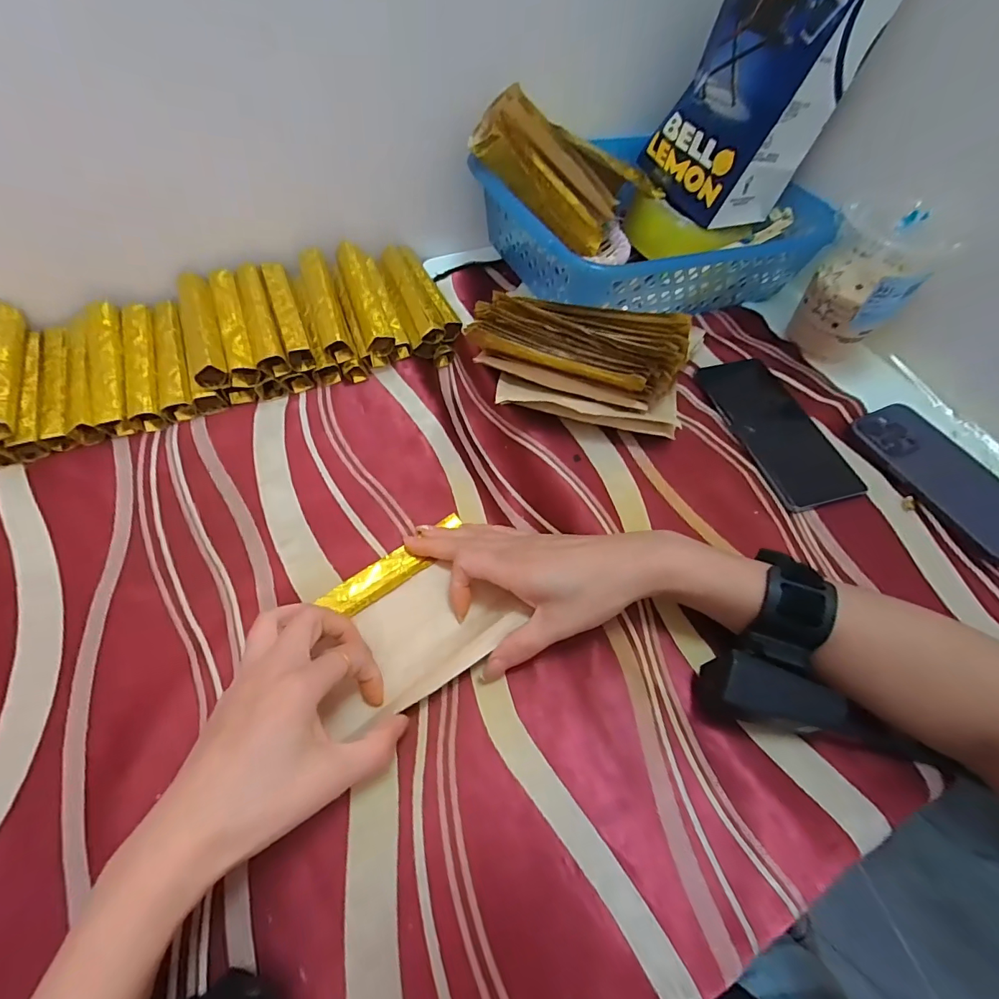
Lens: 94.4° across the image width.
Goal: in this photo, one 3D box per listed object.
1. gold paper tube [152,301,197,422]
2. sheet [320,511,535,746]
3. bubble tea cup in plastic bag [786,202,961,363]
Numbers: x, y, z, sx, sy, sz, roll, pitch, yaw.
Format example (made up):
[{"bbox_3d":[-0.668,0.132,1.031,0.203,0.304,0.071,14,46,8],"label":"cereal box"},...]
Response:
[{"bbox_3d":[-0.290,-0.126,0.416,0.022,0.026,0.132,-18,60,-12],"label":"gold paper tube"},{"bbox_3d":[-0.061,0.077,0.305,0.128,0.012,0.097,-30,64,-17],"label":"sheet"},{"bbox_3d":[0.322,-0.194,0.417,0.080,0.124,0.071,34,63,18],"label":"bubble tea cup in plastic bag"}]

